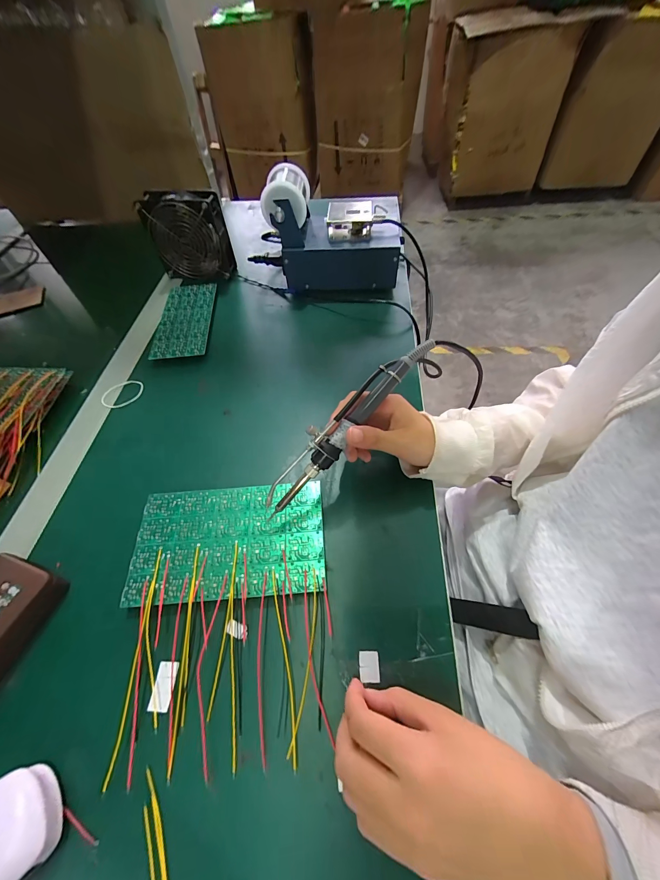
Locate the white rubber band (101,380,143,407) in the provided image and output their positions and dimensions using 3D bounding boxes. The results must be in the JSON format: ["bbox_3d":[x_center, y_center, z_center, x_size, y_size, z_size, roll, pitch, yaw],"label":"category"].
[{"bbox_3d":[-0.272,-0.061,0.418,0.039,0.008,0.053,39,66,24],"label":"white rubber band"}]

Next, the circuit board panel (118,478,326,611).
[{"bbox_3d":[-0.093,0.092,0.296,0.173,0.004,0.101,-5,57,0],"label":"circuit board panel"}]

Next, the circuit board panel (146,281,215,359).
[{"bbox_3d":[-0.220,-0.184,0.481,0.075,0.004,0.165,-6,60,-1],"label":"circuit board panel"}]

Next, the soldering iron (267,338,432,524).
[{"bbox_3d":[0.012,-0.016,0.275,0.197,0.028,0.027,-47,64,0],"label":"soldering iron"}]

